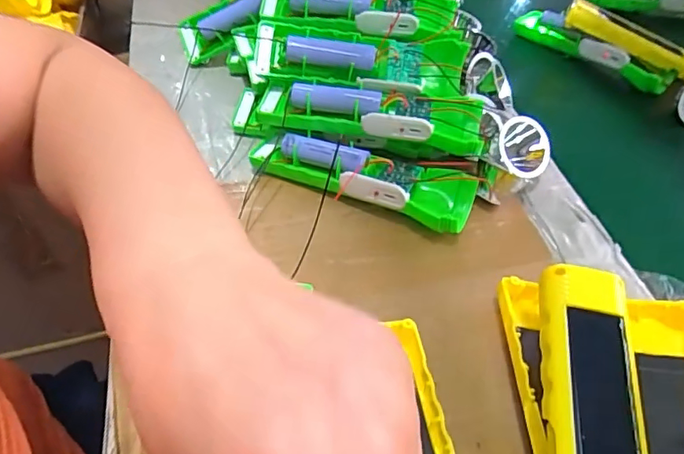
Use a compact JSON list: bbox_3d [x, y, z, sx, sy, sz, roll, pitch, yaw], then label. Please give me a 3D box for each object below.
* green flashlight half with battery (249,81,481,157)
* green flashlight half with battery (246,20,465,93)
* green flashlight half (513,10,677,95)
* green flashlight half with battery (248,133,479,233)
[{"bbox_3d":[0.020,-0.083,0.382,0.163,0.033,0.043,9,50,6],"label":"green flashlight half with battery"},{"bbox_3d":[0.013,-0.130,0.391,0.156,0.029,0.040,5,49,2],"label":"green flashlight half with battery"},{"bbox_3d":[0.247,-0.183,0.518,0.033,0.030,0.162,-36,59,-28],"label":"green flashlight half"},{"bbox_3d":[0.013,-0.038,0.368,0.158,0.032,0.045,20,52,16],"label":"green flashlight half with battery"}]

